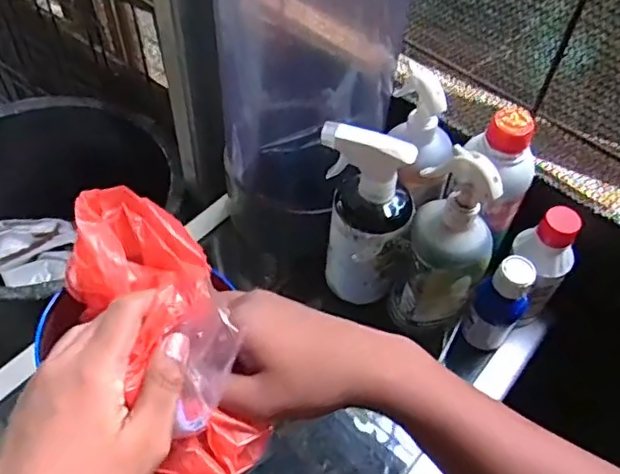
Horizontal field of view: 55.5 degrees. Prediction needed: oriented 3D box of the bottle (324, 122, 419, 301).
[{"bbox_3d":[0.049,-0.009,0.538,0.087,0.190,0.066,7,53,3],"label":"bottle"}]

